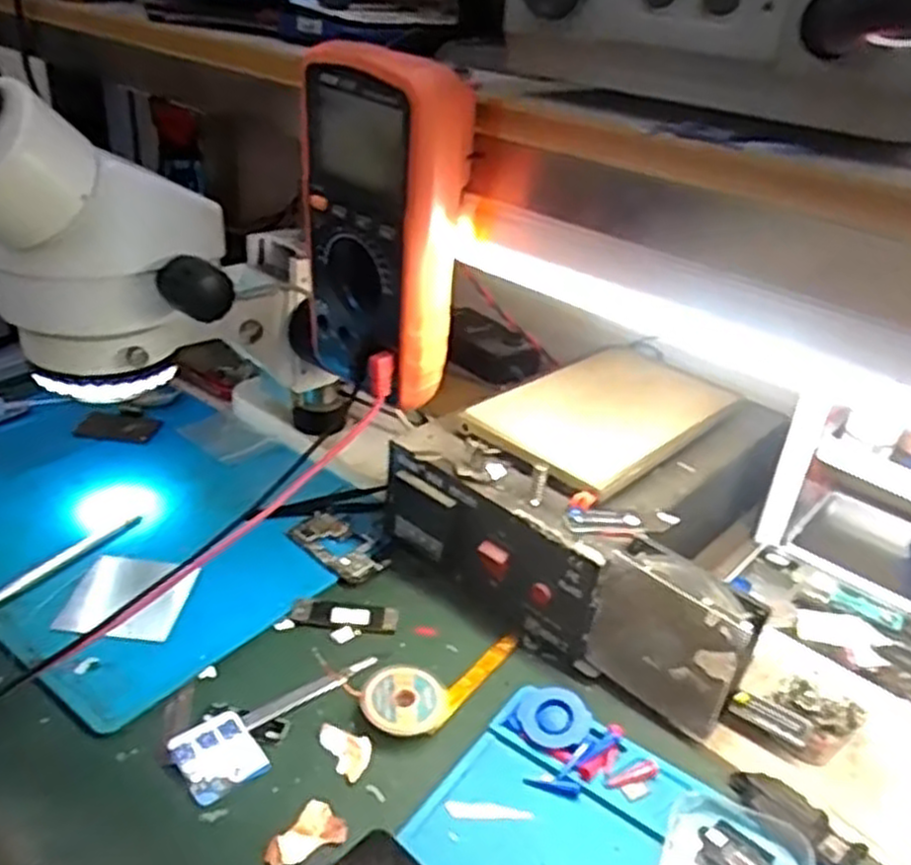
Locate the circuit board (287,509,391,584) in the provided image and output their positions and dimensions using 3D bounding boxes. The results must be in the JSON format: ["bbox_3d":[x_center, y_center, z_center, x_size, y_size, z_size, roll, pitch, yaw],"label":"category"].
[{"bbox_3d":[-0.080,0.077,0.542,0.075,0.004,0.038,30,39,35],"label":"circuit board"}]

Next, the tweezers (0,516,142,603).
[{"bbox_3d":[-0.254,0.084,0.501,0.011,0.008,0.127,20,34,24],"label":"tweezers"}]

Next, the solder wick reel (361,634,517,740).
[{"bbox_3d":[-0.003,0.139,0.447,0.105,0.012,0.042,-19,38,-34],"label":"solder wick reel"}]

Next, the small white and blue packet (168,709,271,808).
[{"bbox_3d":[-0.119,0.162,0.398,0.038,0.006,0.041,-20,39,-35],"label":"small white and blue packet"}]

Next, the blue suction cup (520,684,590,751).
[{"bbox_3d":[0.053,0.152,0.422,0.034,0.004,0.036,-7,42,7],"label":"blue suction cup"}]

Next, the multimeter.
[{"bbox_3d":[-0.041,-0.108,0.426,0.092,0.176,0.047,29,38,36],"label":"multimeter"}]

